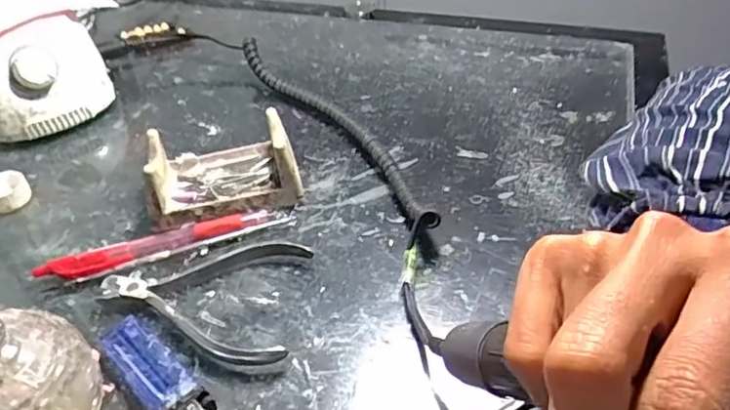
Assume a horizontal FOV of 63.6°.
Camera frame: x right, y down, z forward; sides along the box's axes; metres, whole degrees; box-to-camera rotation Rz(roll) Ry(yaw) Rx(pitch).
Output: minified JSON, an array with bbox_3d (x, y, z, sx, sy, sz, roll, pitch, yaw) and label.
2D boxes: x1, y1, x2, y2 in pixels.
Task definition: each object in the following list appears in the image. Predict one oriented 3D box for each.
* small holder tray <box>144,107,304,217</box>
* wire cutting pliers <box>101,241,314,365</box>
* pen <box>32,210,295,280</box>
[{"bbox_3d":[-0.094,-0.027,0.398,0.091,0.043,0.061,-11,41,-9],"label":"small holder tray"},{"bbox_3d":[-0.094,0.051,0.330,0.114,0.011,0.082,1,41,5],"label":"wire cutting pliers"},{"bbox_3d":[-0.121,0.022,0.365,0.151,0.011,0.019,-15,42,-14],"label":"pen"}]

